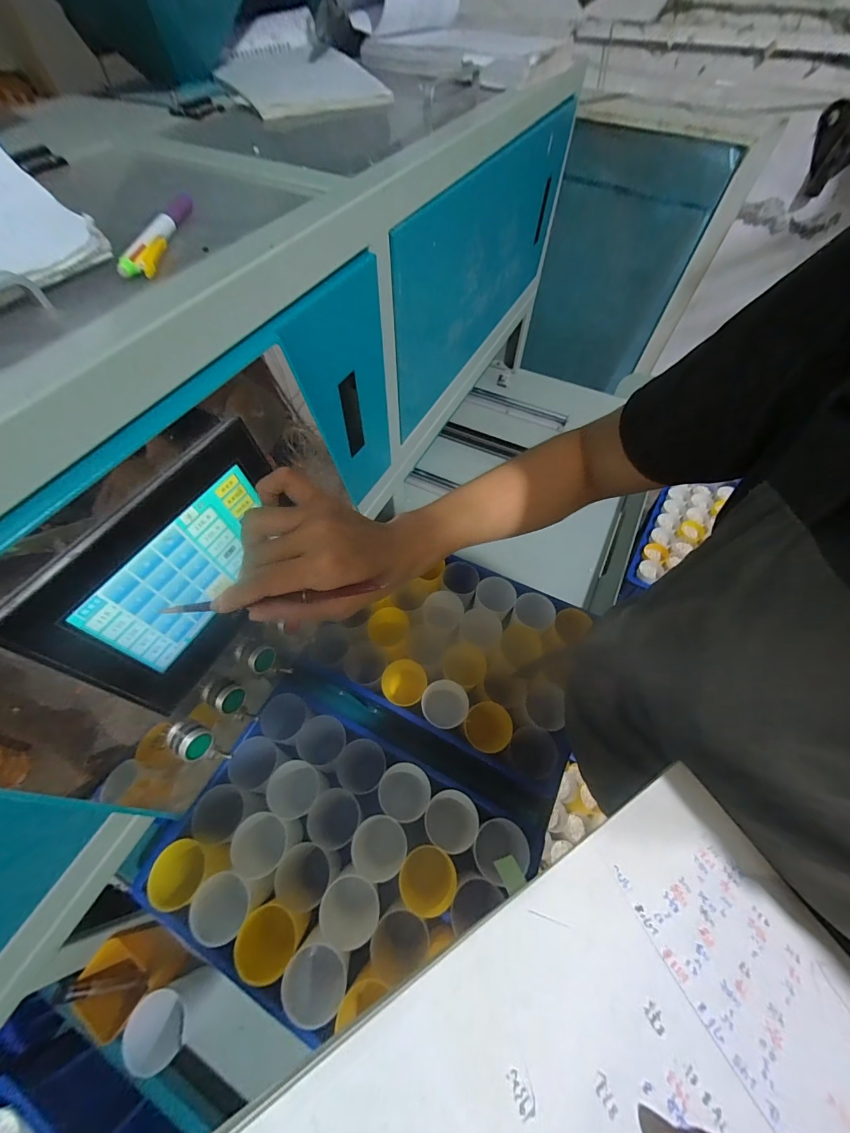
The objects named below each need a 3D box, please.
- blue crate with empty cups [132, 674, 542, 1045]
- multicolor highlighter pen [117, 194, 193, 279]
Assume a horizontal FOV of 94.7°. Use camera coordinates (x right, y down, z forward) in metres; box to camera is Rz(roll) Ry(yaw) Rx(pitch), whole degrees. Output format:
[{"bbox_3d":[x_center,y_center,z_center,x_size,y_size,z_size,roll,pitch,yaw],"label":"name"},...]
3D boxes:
[{"bbox_3d":[-0.090,0.355,0.501,0.377,0.114,0.300,26,63,15],"label":"blue crate with empty cups"},{"bbox_3d":[-0.207,-0.262,0.309,0.016,0.013,0.123,1,59,0],"label":"multicolor highlighter pen"}]

